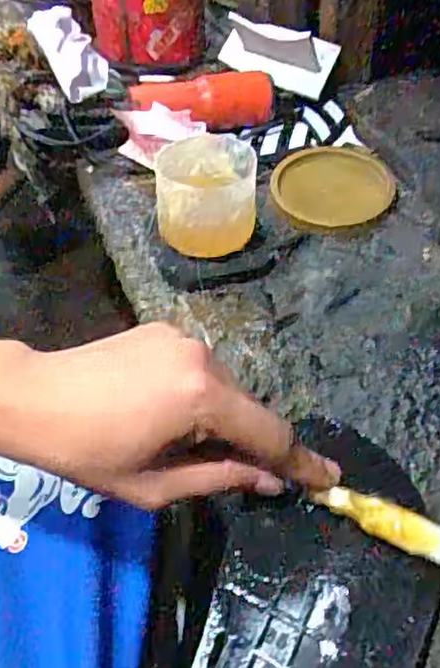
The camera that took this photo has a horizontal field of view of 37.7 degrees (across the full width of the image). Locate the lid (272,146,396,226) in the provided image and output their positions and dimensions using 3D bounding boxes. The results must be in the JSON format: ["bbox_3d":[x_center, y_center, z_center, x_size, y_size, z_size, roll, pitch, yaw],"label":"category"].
[{"bbox_3d":[0.089,-0.119,0.514,0.093,0.008,0.088,-2,48,3],"label":"lid"}]

